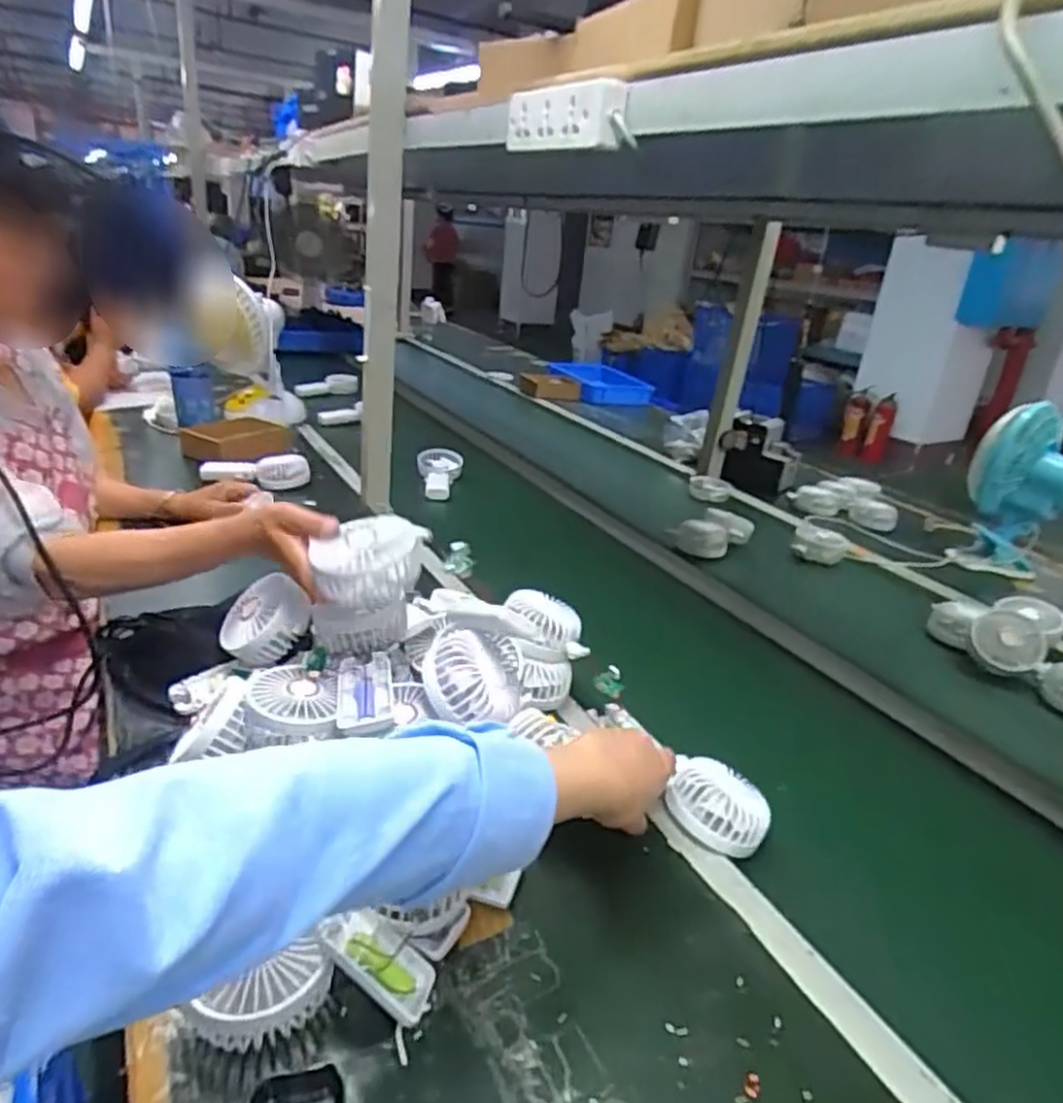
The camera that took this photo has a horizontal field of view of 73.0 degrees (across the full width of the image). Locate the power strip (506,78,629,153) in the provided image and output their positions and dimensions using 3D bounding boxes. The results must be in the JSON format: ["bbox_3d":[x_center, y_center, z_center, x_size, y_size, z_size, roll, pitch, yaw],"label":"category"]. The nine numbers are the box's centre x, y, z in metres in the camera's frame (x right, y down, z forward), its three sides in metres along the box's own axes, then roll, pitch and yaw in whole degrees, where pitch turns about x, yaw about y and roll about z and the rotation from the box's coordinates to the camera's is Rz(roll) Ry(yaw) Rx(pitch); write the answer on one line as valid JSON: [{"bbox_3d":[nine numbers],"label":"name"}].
[{"bbox_3d":[0.026,-0.407,0.675,0.033,0.052,0.194,-10,27,-29],"label":"power strip"}]

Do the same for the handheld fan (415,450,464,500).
[{"bbox_3d":[-0.180,-0.145,1.401,0.091,0.073,0.124,2,24,-7],"label":"handheld fan"}]

